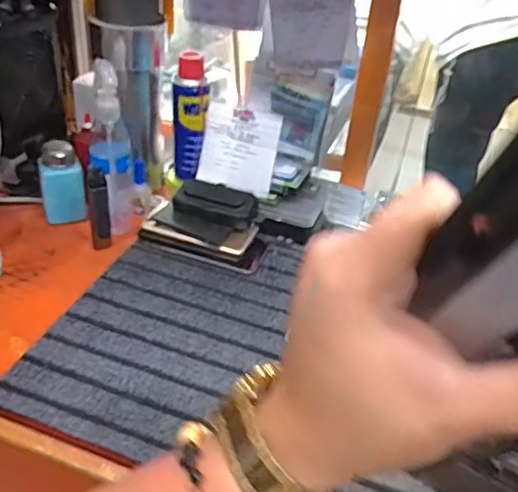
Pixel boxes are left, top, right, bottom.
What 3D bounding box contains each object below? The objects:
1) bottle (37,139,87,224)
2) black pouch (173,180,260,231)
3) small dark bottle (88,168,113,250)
[{"bbox_3d":[-0.255,-0.080,0.730,0.052,0.103,0.039,-6,36,-16],"label":"bottle"},{"bbox_3d":[-0.055,-0.054,0.707,0.108,0.031,0.040,17,36,16],"label":"black pouch"},{"bbox_3d":[-0.196,-0.048,0.691,0.024,0.097,0.018,0,35,-8],"label":"small dark bottle"}]

